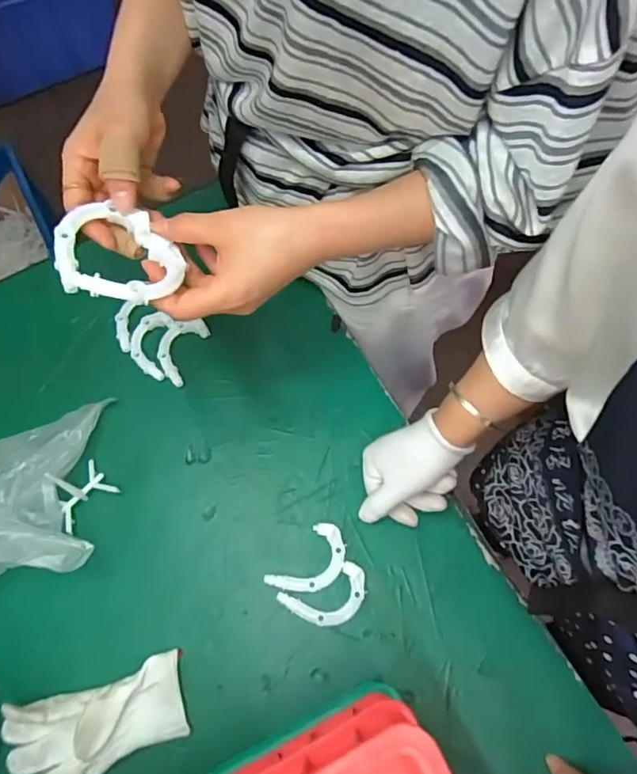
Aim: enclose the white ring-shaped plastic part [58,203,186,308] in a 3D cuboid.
[{"bbox_3d":[-0.144,-0.094,0.385,0.089,0.017,0.073,15,56,-11],"label":"white ring-shaped plastic part"}]

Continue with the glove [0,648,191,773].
[{"bbox_3d":[-0.200,0.302,0.471,0.159,0.031,0.080,-16,69,-6],"label":"glove"}]

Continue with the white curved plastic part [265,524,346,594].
[{"bbox_3d":[-0.007,0.174,0.526,0.047,0.015,0.083,42,74,16],"label":"white curved plastic part"}]

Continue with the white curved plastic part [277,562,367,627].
[{"bbox_3d":[0.008,0.205,0.516,0.084,0.010,0.046,-23,69,-9],"label":"white curved plastic part"}]

